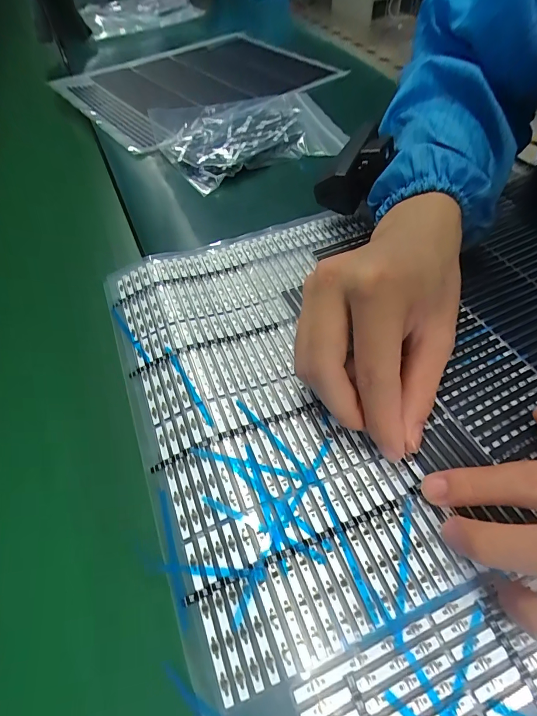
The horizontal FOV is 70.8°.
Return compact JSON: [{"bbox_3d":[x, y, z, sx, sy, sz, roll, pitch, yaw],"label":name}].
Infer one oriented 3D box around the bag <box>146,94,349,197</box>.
[{"bbox_3d":[-0.016,-0.236,0.384,0.182,0.019,0.130,-23,57,-12],"label":"bag"}]

